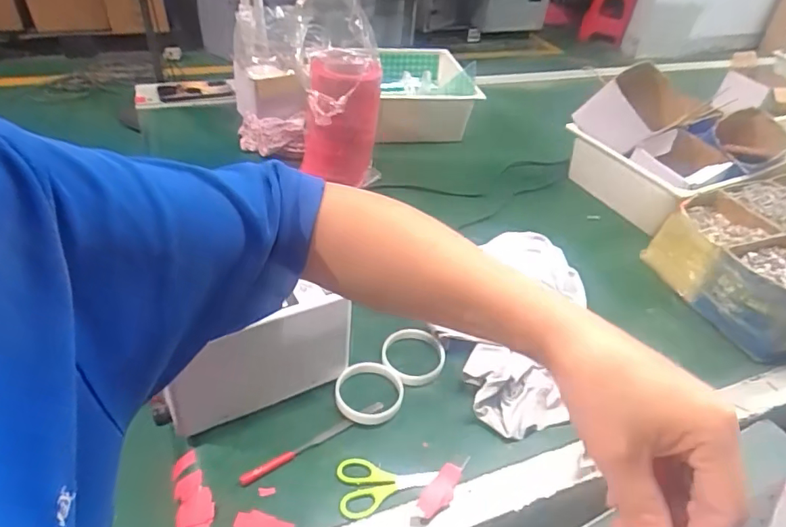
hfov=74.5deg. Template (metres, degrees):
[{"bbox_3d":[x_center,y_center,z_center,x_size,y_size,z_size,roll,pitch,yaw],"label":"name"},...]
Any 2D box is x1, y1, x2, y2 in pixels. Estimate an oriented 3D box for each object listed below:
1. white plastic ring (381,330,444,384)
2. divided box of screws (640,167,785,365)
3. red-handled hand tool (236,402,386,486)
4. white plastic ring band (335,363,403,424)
[{"bbox_3d":[0.028,0.123,0.700,0.085,0.012,0.083,4,42,-3],"label":"white plastic ring"},{"bbox_3d":[0.665,-0.014,0.864,0.390,0.111,0.280,-13,45,-20],"label":"divided box of screws"},{"bbox_3d":[-0.089,0.202,0.591,0.178,0.006,0.014,-23,49,-29],"label":"red-handled hand tool"},{"bbox_3d":[-0.030,0.160,0.646,0.083,0.011,0.084,4,42,-3],"label":"white plastic ring band"}]

